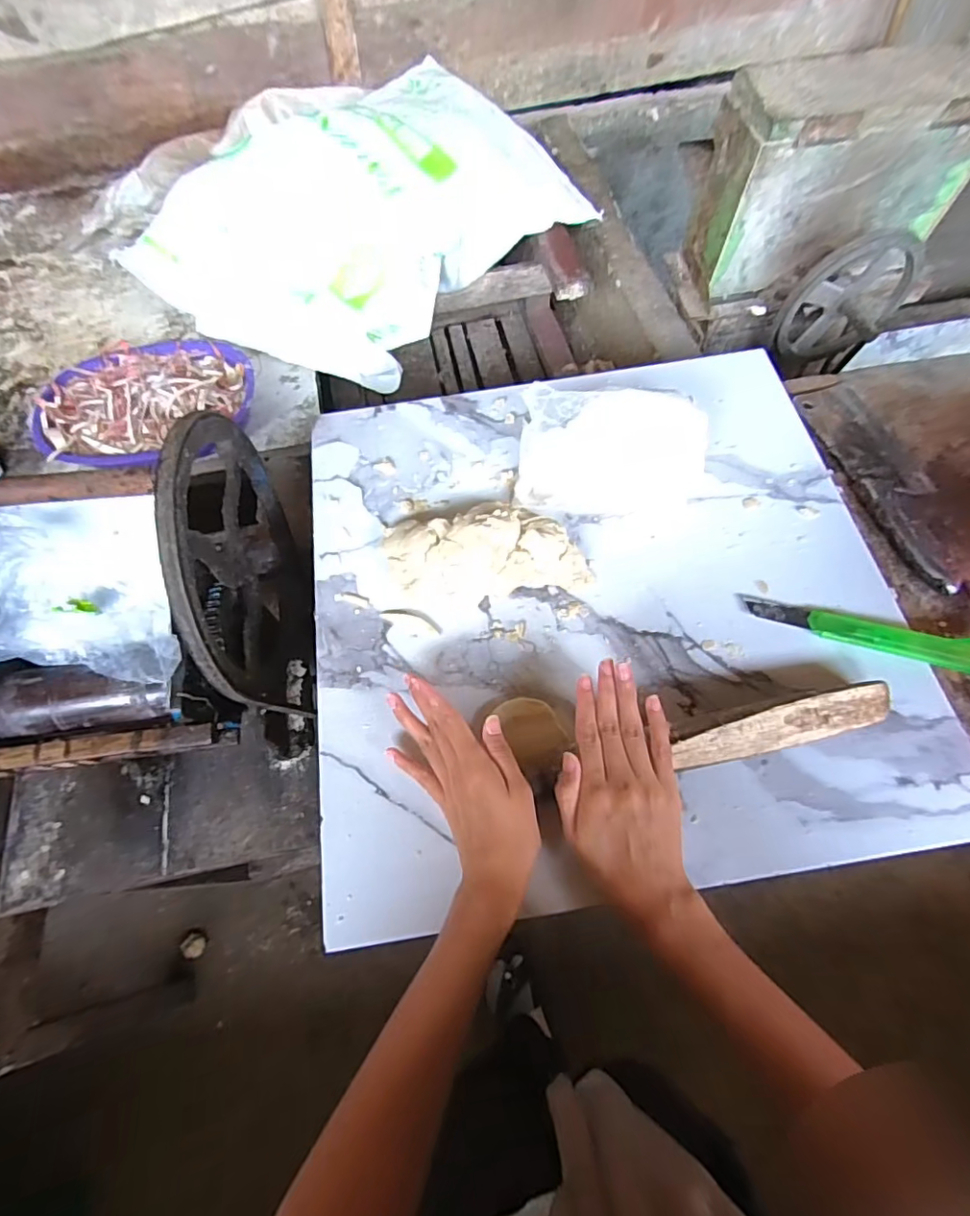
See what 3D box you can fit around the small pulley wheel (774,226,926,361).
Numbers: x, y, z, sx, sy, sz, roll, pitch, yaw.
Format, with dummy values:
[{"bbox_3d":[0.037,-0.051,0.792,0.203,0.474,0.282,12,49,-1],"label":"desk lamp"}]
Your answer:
[{"bbox_3d":[0.536,-0.446,0.815,0.175,0.203,0.057,16,51,-41],"label":"small pulley wheel"}]

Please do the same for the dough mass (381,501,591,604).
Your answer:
[{"bbox_3d":[0.001,-0.050,0.470,0.176,0.067,0.070,2,66,1],"label":"dough mass"}]

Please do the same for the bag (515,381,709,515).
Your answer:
[{"bbox_3d":[0.115,-0.143,0.498,0.166,0.078,0.084,-8,66,-4],"label":"bag"}]

